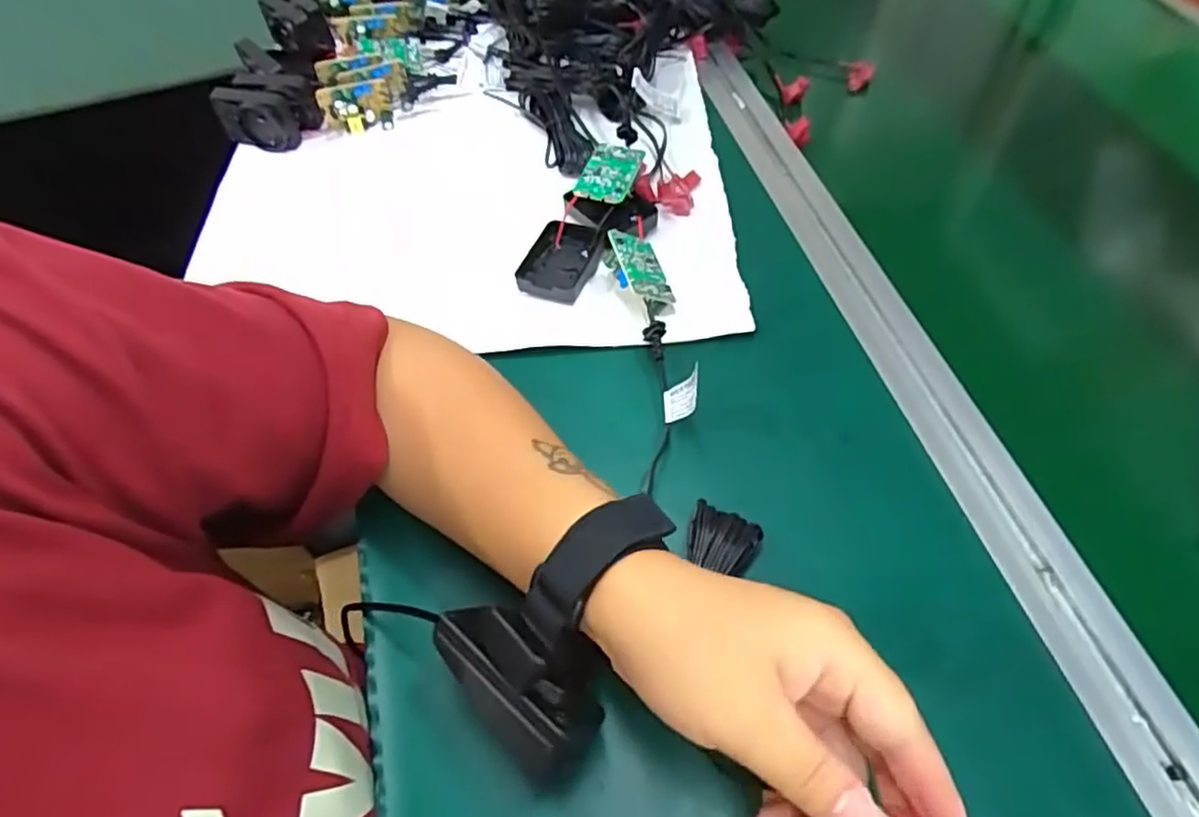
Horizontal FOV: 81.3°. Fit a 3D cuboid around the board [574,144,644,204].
[{"bbox_3d":[0.006,-0.158,0.468,0.037,0.008,0.050,16,65,24],"label":"board"}]

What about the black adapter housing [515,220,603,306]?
[{"bbox_3d":[-0.025,-0.093,0.443,0.042,0.014,0.064,14,58,12],"label":"black adapter housing"}]

